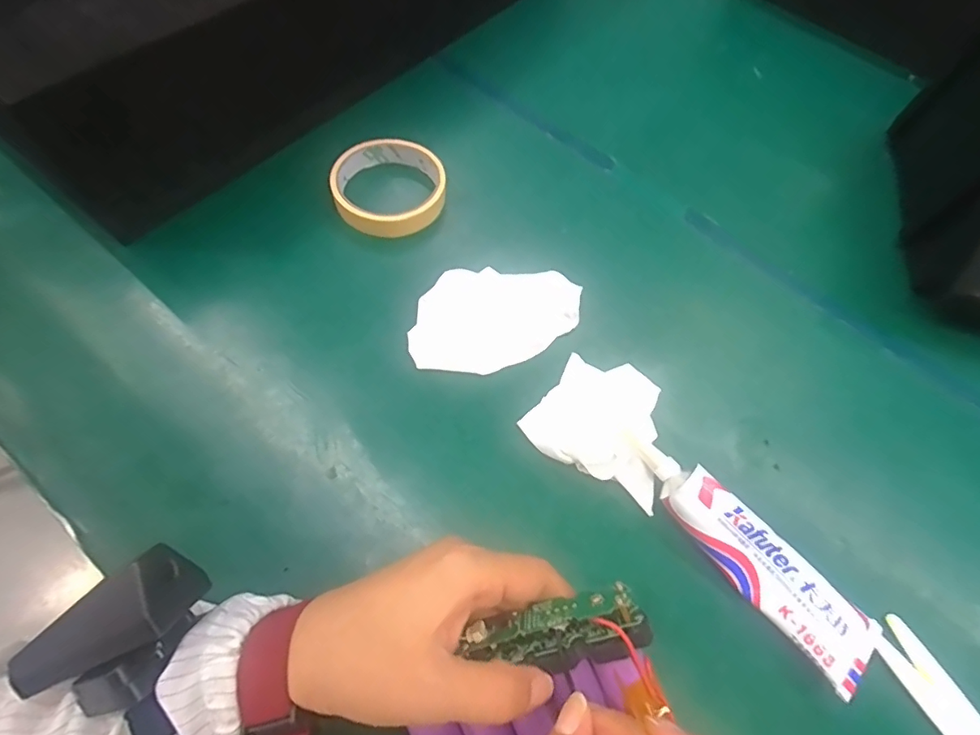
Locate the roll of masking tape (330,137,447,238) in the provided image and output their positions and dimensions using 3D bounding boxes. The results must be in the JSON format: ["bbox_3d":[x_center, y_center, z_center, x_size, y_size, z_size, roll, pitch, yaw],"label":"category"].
[{"bbox_3d":[-0.080,-0.144,0.405,0.087,0.024,0.083,1,64,-3],"label":"roll of masking tape"}]

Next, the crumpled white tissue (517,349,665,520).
[{"bbox_3d":[0.076,0.033,0.330,0.090,0.016,0.080,27,66,9],"label":"crumpled white tissue"}]

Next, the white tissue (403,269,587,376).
[{"bbox_3d":[0.004,-0.036,0.357,0.122,0.016,0.070,-12,66,-9],"label":"white tissue"}]

